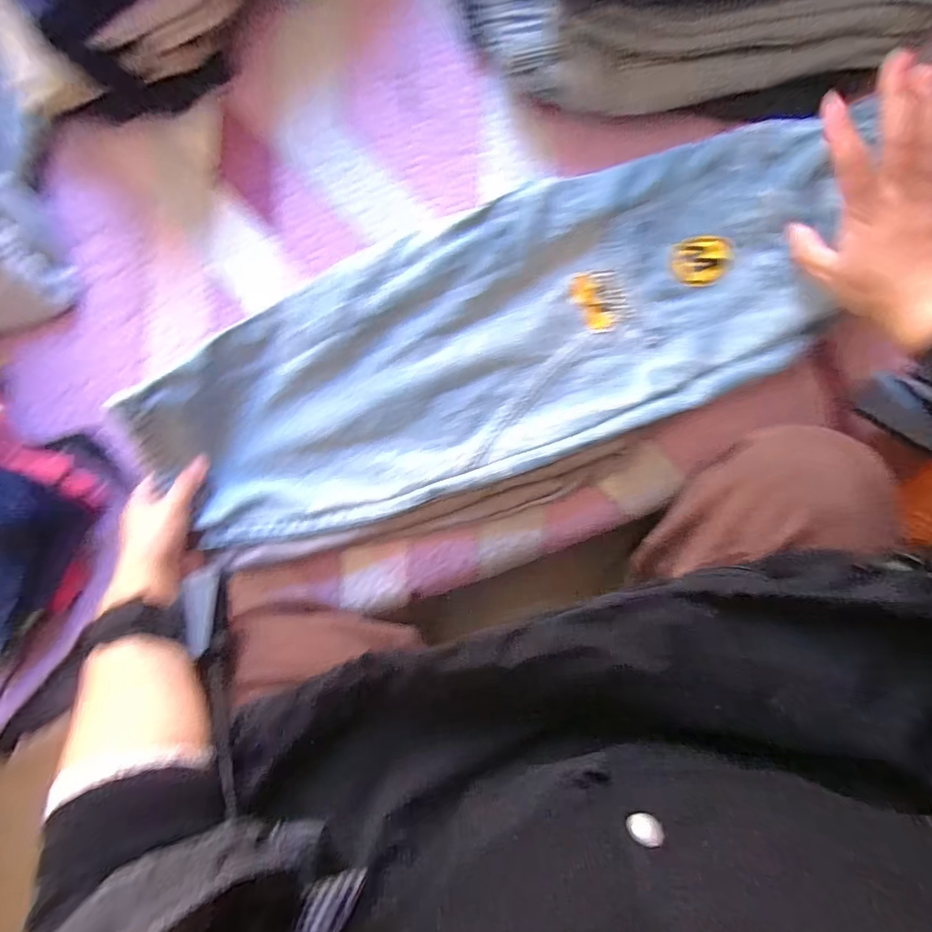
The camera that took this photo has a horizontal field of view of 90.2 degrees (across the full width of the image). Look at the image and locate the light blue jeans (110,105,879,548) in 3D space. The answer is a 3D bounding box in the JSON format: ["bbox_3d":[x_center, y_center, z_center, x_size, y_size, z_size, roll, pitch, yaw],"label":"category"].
[{"bbox_3d":[0.019,-0.107,0.429,0.639,0.063,0.242,-21,86,3],"label":"light blue jeans"}]

